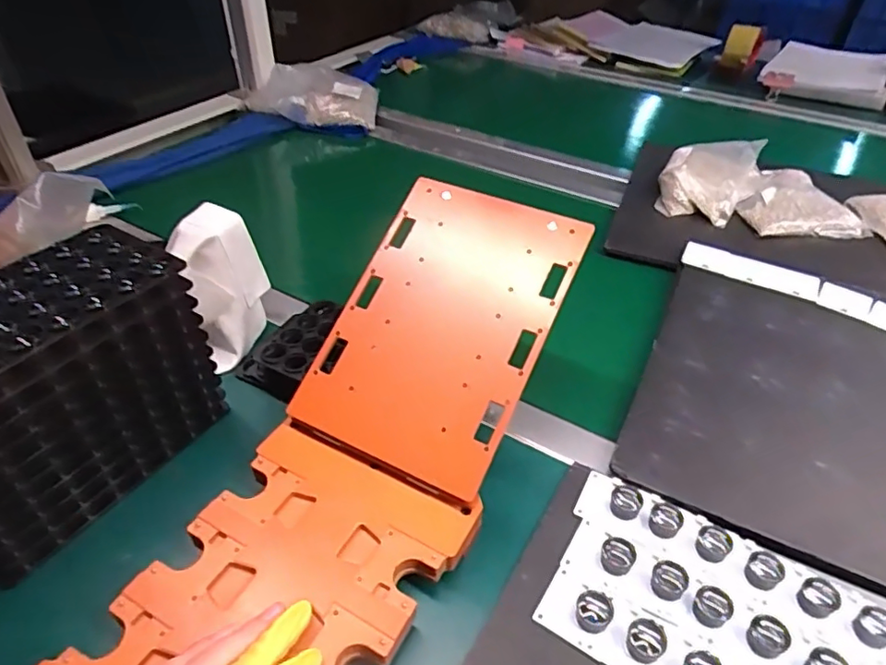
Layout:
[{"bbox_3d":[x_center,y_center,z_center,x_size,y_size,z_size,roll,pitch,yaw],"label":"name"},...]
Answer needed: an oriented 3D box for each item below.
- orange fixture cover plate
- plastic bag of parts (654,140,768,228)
[{"bbox_3d":[0.000,-0.008,0.452,0.156,0.009,0.231,20,73,19],"label":"orange fixture cover plate"},{"bbox_3d":[0.370,-0.215,0.804,0.121,0.051,0.170,24,47,25],"label":"plastic bag of parts"}]

